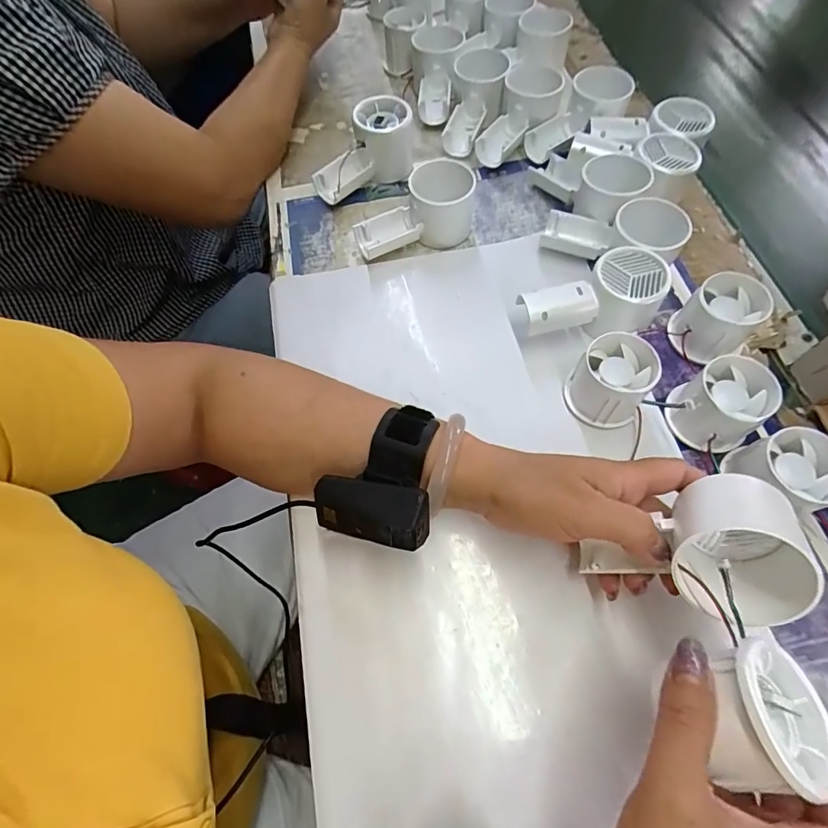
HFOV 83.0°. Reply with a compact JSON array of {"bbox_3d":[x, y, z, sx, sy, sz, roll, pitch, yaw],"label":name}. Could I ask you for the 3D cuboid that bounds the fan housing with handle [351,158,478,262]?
[{"bbox_3d":[-0.001,-0.188,0.437,0.111,0.052,0.058,-17,64,-6],"label":"fan housing with handle"}]

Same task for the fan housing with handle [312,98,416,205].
[{"bbox_3d":[-0.054,-0.260,0.468,0.108,0.061,0.050,-34,67,-14],"label":"fan housing with handle"}]

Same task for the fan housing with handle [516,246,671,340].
[{"bbox_3d":[0.143,-0.091,0.380,0.108,0.054,0.051,-7,64,-1],"label":"fan housing with handle"}]

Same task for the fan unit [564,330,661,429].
[{"bbox_3d":[0.147,-0.026,0.350,0.053,0.049,0.055,-1,64,2],"label":"fan unit"}]

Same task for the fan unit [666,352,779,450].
[{"bbox_3d":[0.219,-0.004,0.339,0.066,0.048,0.055,-33,67,-13],"label":"fan unit"}]

